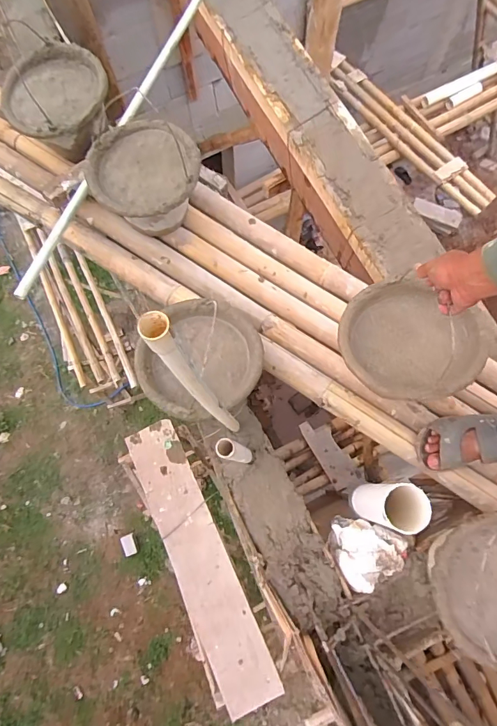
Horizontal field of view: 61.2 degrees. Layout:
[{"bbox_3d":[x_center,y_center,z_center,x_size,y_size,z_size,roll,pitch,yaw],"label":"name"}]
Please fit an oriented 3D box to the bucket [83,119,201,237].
[{"bbox_3d":[-0.236,-0.413,1.018,0.243,0.178,0.247,0,74,1],"label":"bucket"}]

